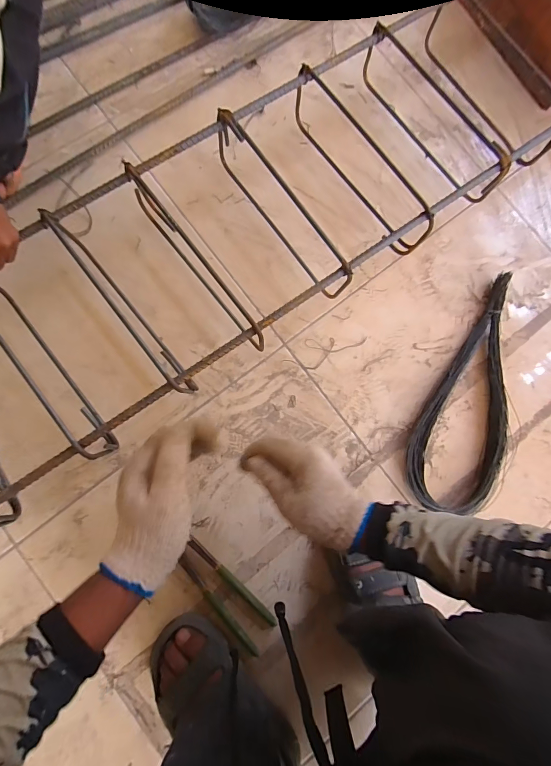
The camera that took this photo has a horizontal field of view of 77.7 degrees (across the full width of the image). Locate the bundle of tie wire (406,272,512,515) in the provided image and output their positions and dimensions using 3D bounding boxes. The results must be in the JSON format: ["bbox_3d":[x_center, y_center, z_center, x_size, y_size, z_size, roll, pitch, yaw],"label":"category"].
[{"bbox_3d":[0.336,0.012,0.581,0.157,0.025,0.409,19,81,-1],"label":"bundle of tie wire"}]

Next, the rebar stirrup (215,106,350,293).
[{"bbox_3d":[0.006,-0.262,0.521,0.020,0.105,0.313,-36,88,-9],"label":"rebar stirrup"}]

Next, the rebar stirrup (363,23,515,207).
[{"bbox_3d":[0.253,-0.423,0.561,0.034,0.131,0.301,-37,86,-2],"label":"rebar stirrup"}]

